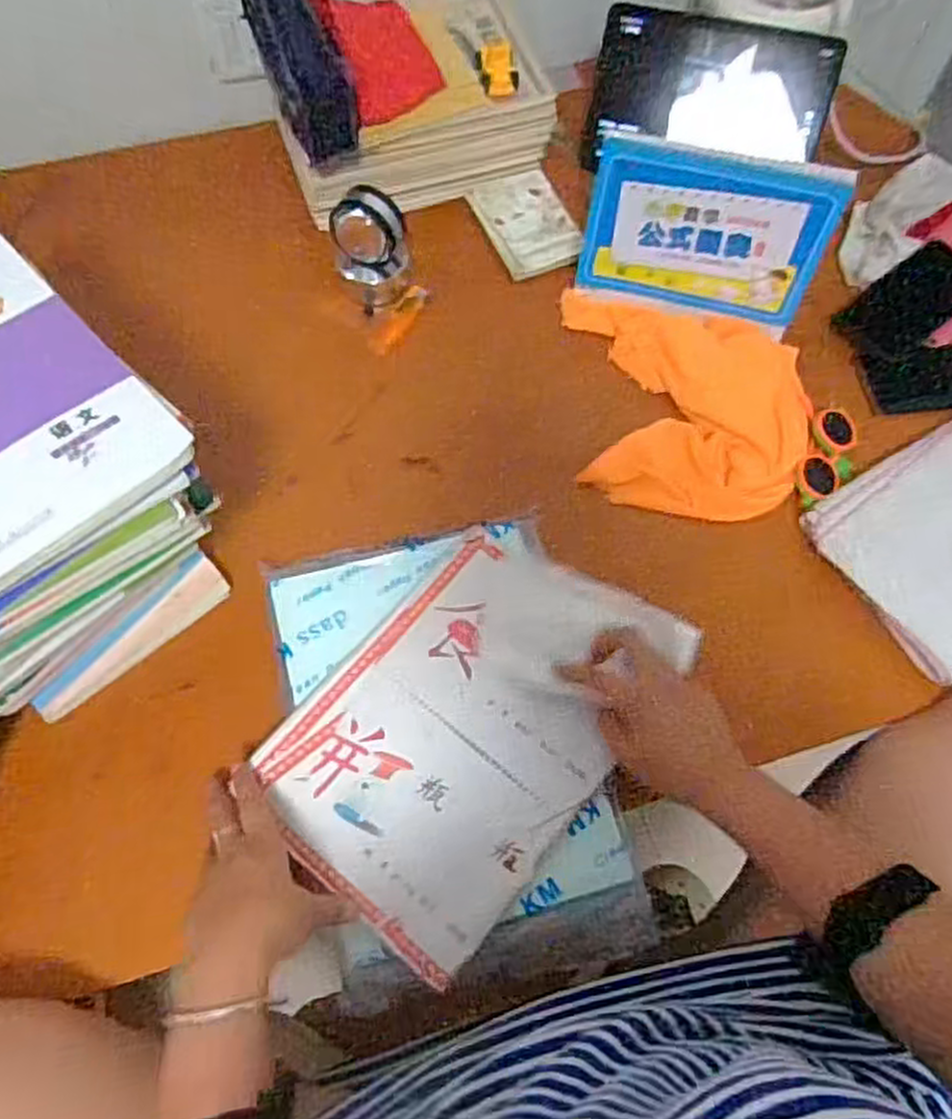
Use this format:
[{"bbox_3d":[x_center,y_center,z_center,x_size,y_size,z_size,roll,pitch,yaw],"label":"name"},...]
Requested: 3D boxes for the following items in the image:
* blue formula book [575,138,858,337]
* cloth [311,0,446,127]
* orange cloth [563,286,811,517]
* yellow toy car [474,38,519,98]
[{"bbox_3d":[0.207,-0.294,0.703,0.209,0.149,0.014,15,54,5],"label":"blue formula book"},{"bbox_3d":[-0.094,-0.485,0.723,0.099,0.082,0.109,-28,70,-13],"label":"cloth"},{"bbox_3d":[0.189,-0.146,0.730,0.237,0.048,0.198,14,66,5],"label":"orange cloth"},{"bbox_3d":[0.023,-0.485,0.762,0.038,0.024,0.062,-7,66,-5],"label":"yellow toy car"}]

